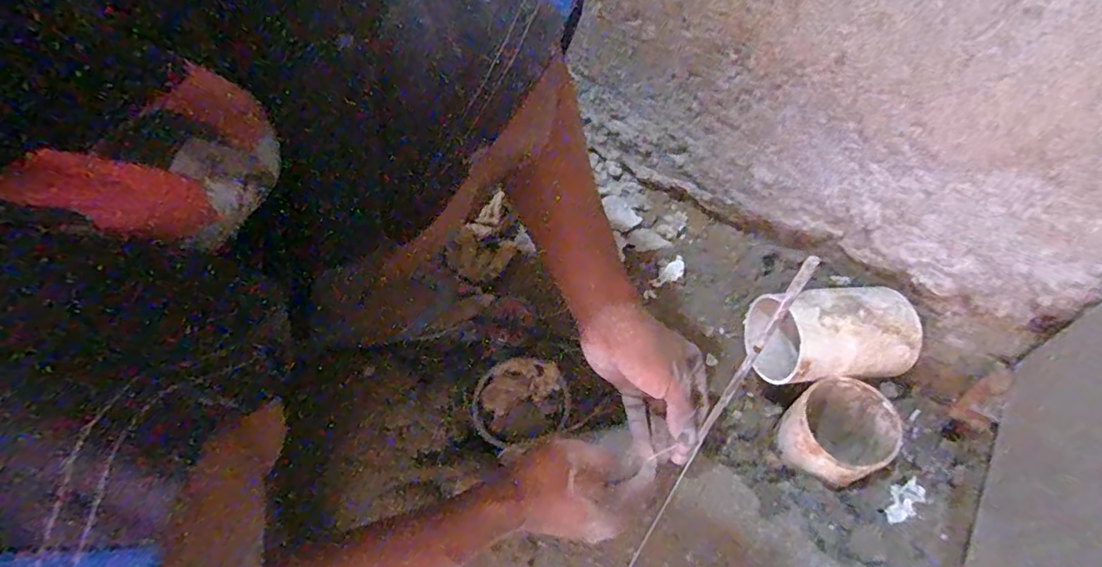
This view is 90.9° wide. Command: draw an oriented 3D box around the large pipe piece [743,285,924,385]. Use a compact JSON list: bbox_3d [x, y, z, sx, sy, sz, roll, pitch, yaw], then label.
[{"bbox_3d":[0.285,0.051,0.546,0.159,0.074,0.090,-3,53,-1],"label":"large pipe piece"}]

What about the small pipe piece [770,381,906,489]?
[{"bbox_3d":[0.280,0.145,0.529,0.091,0.065,0.086,-3,55,4],"label":"small pipe piece"}]

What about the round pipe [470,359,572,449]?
[{"bbox_3d":[-0.031,0.119,0.552,0.096,0.017,0.088,-22,55,-14],"label":"round pipe"}]

